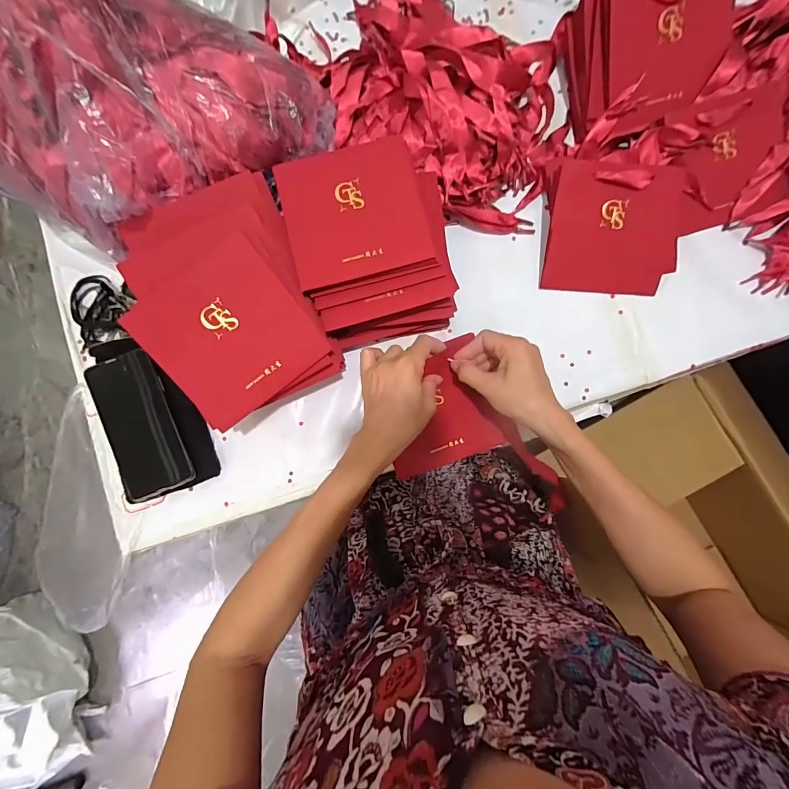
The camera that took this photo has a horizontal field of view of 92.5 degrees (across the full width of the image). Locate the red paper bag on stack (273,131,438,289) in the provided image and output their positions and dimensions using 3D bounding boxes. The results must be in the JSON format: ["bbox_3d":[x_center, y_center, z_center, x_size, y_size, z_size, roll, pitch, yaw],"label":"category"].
[{"bbox_3d":[-0.041,-0.190,0.393,0.142,0.010,0.137,-15,86,1],"label":"red paper bag on stack"}]

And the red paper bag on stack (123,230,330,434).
[{"bbox_3d":[-0.160,-0.059,0.371,0.139,0.005,0.140,-38,102,-8],"label":"red paper bag on stack"}]

